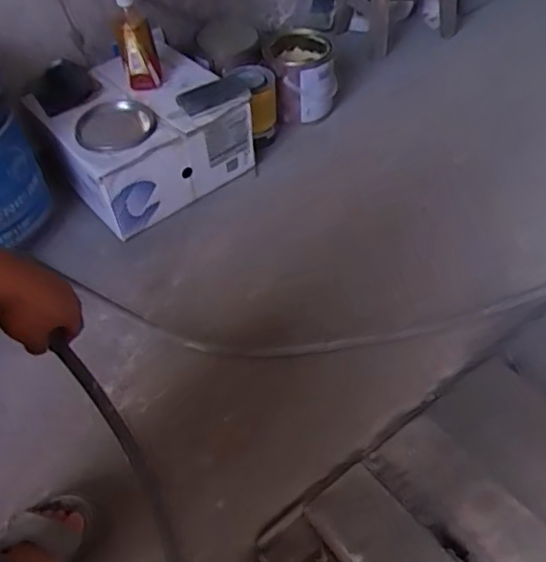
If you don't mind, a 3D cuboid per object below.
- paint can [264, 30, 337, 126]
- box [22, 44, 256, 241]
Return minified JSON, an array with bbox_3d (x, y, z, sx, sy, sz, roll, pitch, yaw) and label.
[{"bbox_3d":[0.064,-0.439,1.312,0.153,0.174,0.155,-9,48,-3],"label":"paint can"},{"bbox_3d":[-0.262,-0.295,1.203,0.341,0.203,0.307,-30,53,-20],"label":"box"}]

